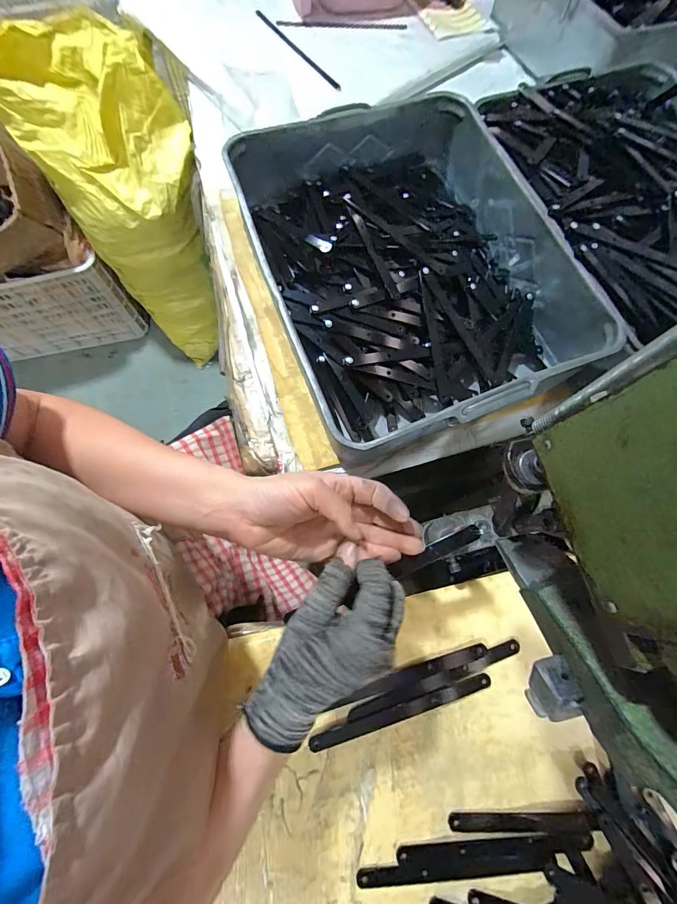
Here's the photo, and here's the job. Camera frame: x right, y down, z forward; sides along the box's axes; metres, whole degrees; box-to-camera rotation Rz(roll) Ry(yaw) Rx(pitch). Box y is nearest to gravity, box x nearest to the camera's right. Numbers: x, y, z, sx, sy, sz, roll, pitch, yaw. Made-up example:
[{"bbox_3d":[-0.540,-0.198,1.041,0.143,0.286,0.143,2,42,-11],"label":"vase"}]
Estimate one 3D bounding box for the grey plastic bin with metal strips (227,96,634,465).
[{"bbox_3d":[0.095,-0.270,0.542,0.402,0.111,0.501,-18,76,-8],"label":"grey plastic bin with metal strips"}]

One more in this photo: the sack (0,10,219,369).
[{"bbox_3d":[-0.593,-0.713,1.133,0.357,0.742,0.495,-29,78,-10],"label":"sack"}]

